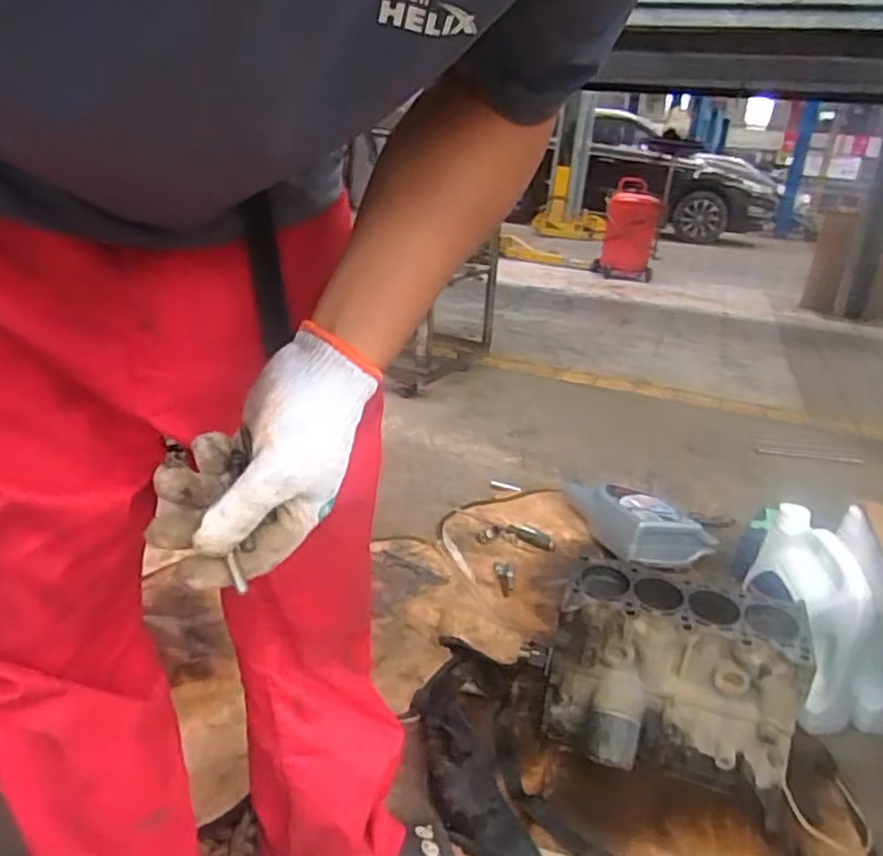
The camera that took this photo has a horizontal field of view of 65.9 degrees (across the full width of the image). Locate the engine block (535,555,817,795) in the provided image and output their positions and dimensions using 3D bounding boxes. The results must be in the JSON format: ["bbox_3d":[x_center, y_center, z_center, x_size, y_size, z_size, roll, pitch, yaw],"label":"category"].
[{"bbox_3d":[0.322,0.351,0.967,0.323,0.205,0.213,11,22,16],"label":"engine block"}]

